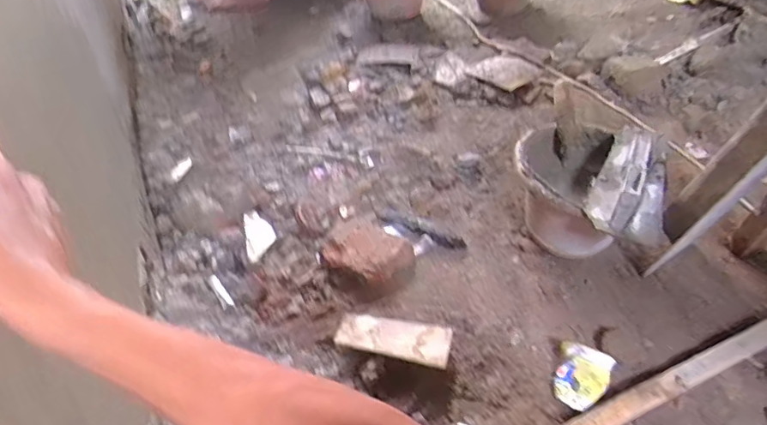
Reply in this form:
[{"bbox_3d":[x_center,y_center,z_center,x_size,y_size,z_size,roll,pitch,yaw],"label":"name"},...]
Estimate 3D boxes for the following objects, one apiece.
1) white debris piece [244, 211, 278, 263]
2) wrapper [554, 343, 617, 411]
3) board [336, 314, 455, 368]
[{"bbox_3d":[-0.243,0.041,1.027,0.056,0.008,0.135,-14,48,-10],"label":"white debris piece"},{"bbox_3d":[0.291,0.244,0.768,0.072,0.060,0.073,-2,47,2],"label":"wrapper"},{"bbox_3d":[0.016,0.198,0.828,0.175,0.016,0.069,7,45,12],"label":"board"}]

